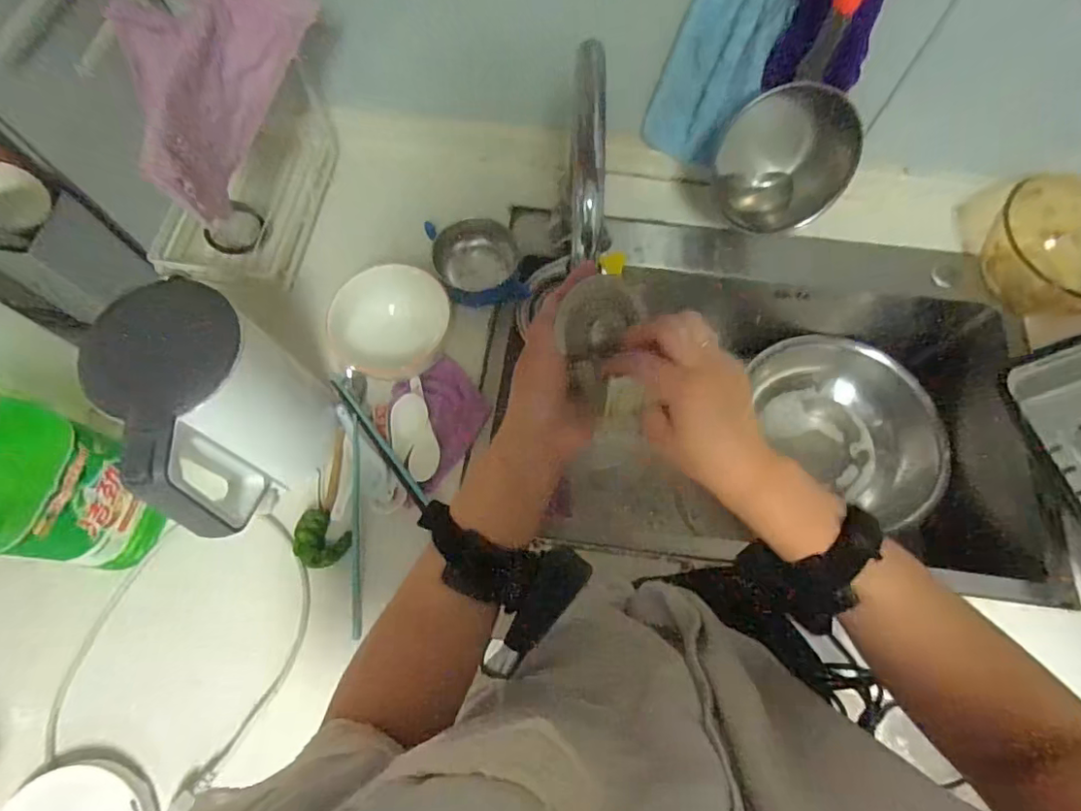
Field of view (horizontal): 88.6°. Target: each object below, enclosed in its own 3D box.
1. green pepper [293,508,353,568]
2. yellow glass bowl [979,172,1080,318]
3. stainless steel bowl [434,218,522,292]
[{"bbox_3d":[-0.237,0.144,0.597,0.058,0.029,0.050,37,74,14],"label":"green pepper"},{"bbox_3d":[0.606,-0.175,0.654,0.152,0.095,0.156,0,69,1],"label":"yellow glass bowl"},{"bbox_3d":[-0.081,-0.181,0.704,0.103,0.062,0.087,-1,69,0],"label":"stainless steel bowl"}]

